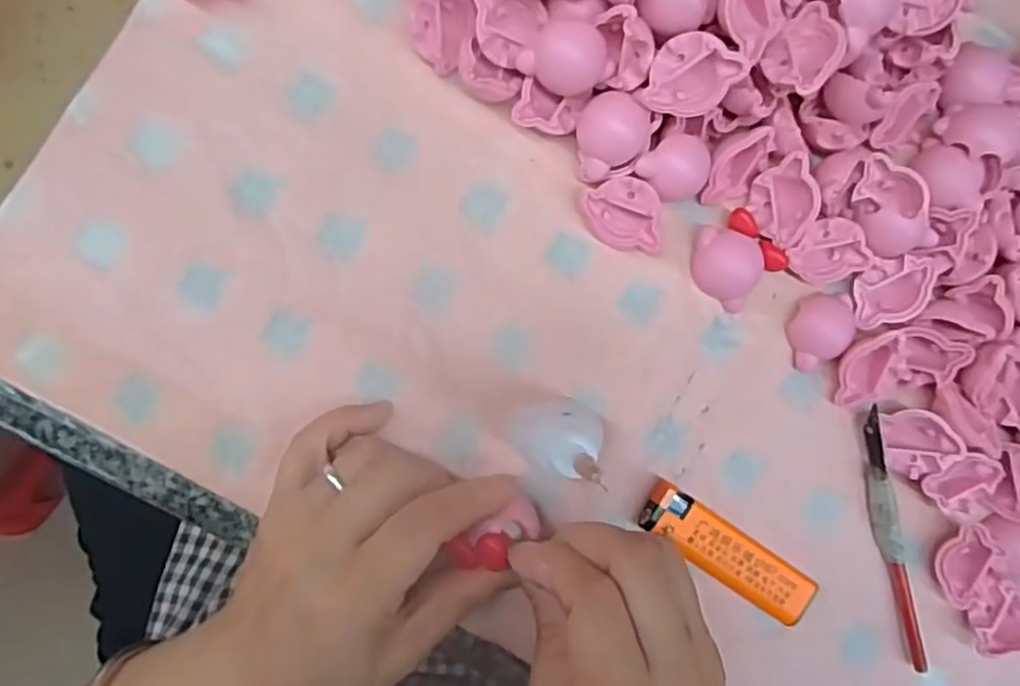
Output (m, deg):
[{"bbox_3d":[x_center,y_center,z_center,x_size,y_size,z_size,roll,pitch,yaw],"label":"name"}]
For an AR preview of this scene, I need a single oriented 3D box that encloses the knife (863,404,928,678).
[{"bbox_3d":[0.167,0.086,0.307,0.010,0.008,0.117,-13,91,-4],"label":"knife"}]

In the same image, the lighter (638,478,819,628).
[{"bbox_3d":[0.092,0.089,0.300,0.078,0.014,0.024,34,88,-3],"label":"lighter"}]

